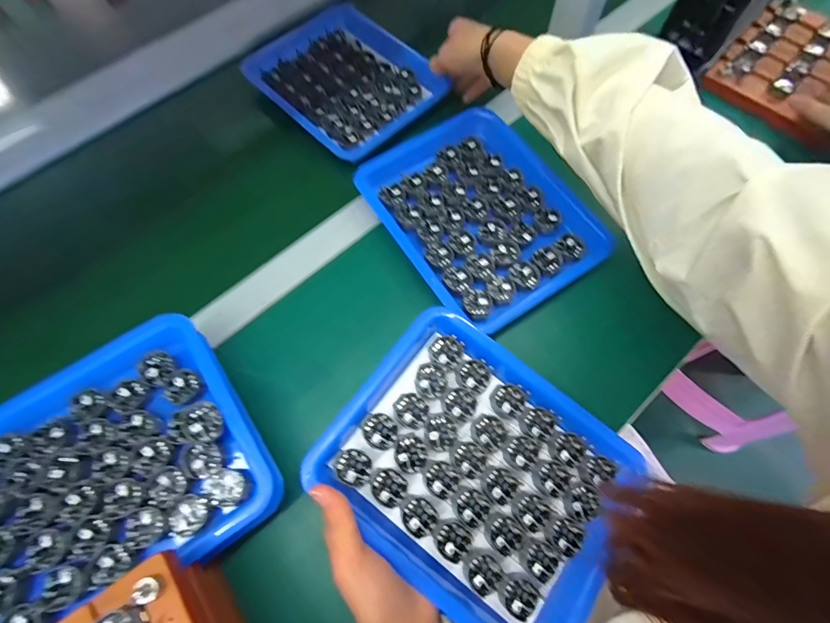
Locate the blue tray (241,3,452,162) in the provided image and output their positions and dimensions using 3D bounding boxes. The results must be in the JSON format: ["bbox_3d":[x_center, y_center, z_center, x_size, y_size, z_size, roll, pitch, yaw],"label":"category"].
[{"bbox_3d":[-0.089,-0.289,0.503,0.175,0.023,0.222,-38,71,-15],"label":"blue tray"}]

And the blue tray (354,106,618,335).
[{"bbox_3d":[0.061,-0.102,0.409,0.172,0.027,0.222,-31,68,-11],"label":"blue tray"}]

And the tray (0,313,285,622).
[{"bbox_3d":[-0.229,0.117,0.293,0.208,0.030,0.178,-32,68,-11],"label":"tray"}]

